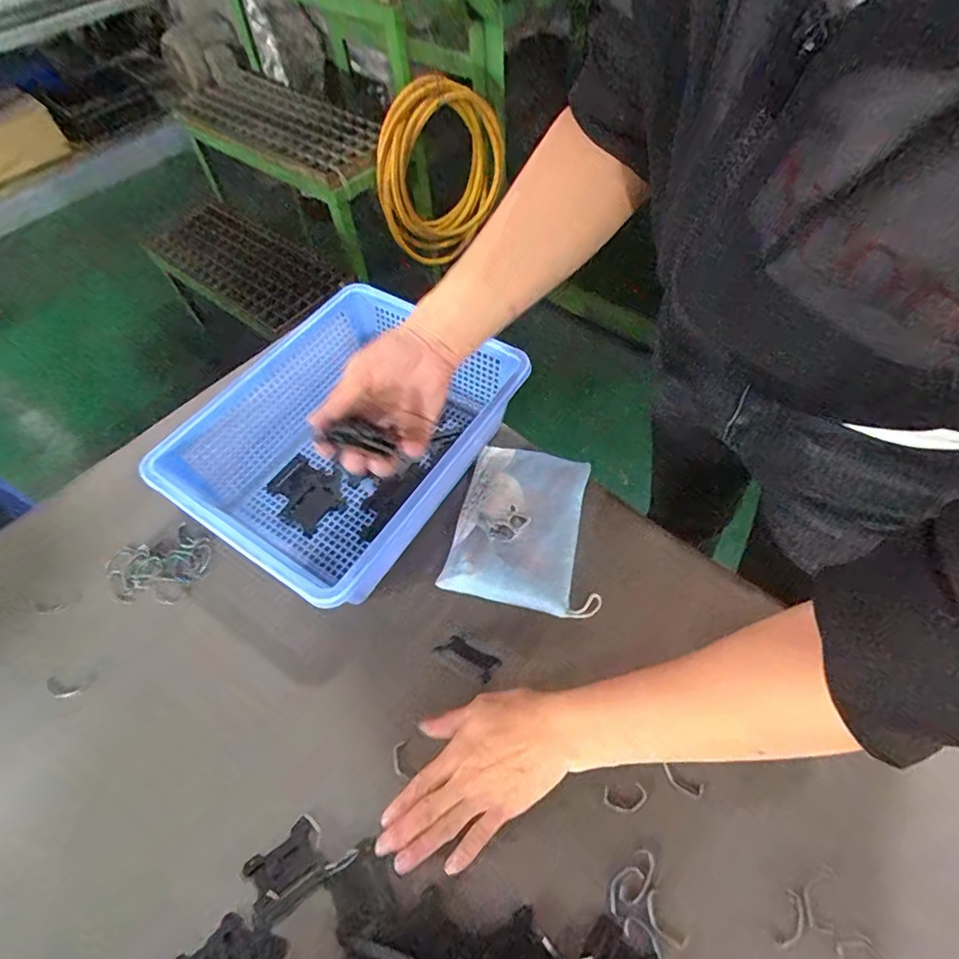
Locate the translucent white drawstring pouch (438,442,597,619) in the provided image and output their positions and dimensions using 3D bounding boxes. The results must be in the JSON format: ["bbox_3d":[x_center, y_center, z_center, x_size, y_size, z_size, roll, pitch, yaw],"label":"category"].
[{"bbox_3d":[0.048,0.046,0.497,0.135,0.028,0.159,11,60,9],"label":"translucent white drawstring pouch"}]

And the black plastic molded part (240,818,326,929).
[{"bbox_3d":[-0.140,0.281,0.365,0.053,0.010,0.043,-35,64,-18],"label":"black plastic molded part"}]

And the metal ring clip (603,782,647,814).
[{"bbox_3d":[0.110,0.241,0.386,0.032,0.004,0.018,-5,58,-1],"label":"metal ring clip"}]

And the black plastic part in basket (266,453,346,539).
[{"bbox_3d":[-0.181,0.012,0.535,0.086,0.006,0.068,34,66,21],"label":"black plastic part in basket"}]

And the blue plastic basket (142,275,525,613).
[{"bbox_3d":[-0.120,-0.044,0.512,0.234,0.107,0.307,29,64,18],"label":"blue plastic basket"}]

